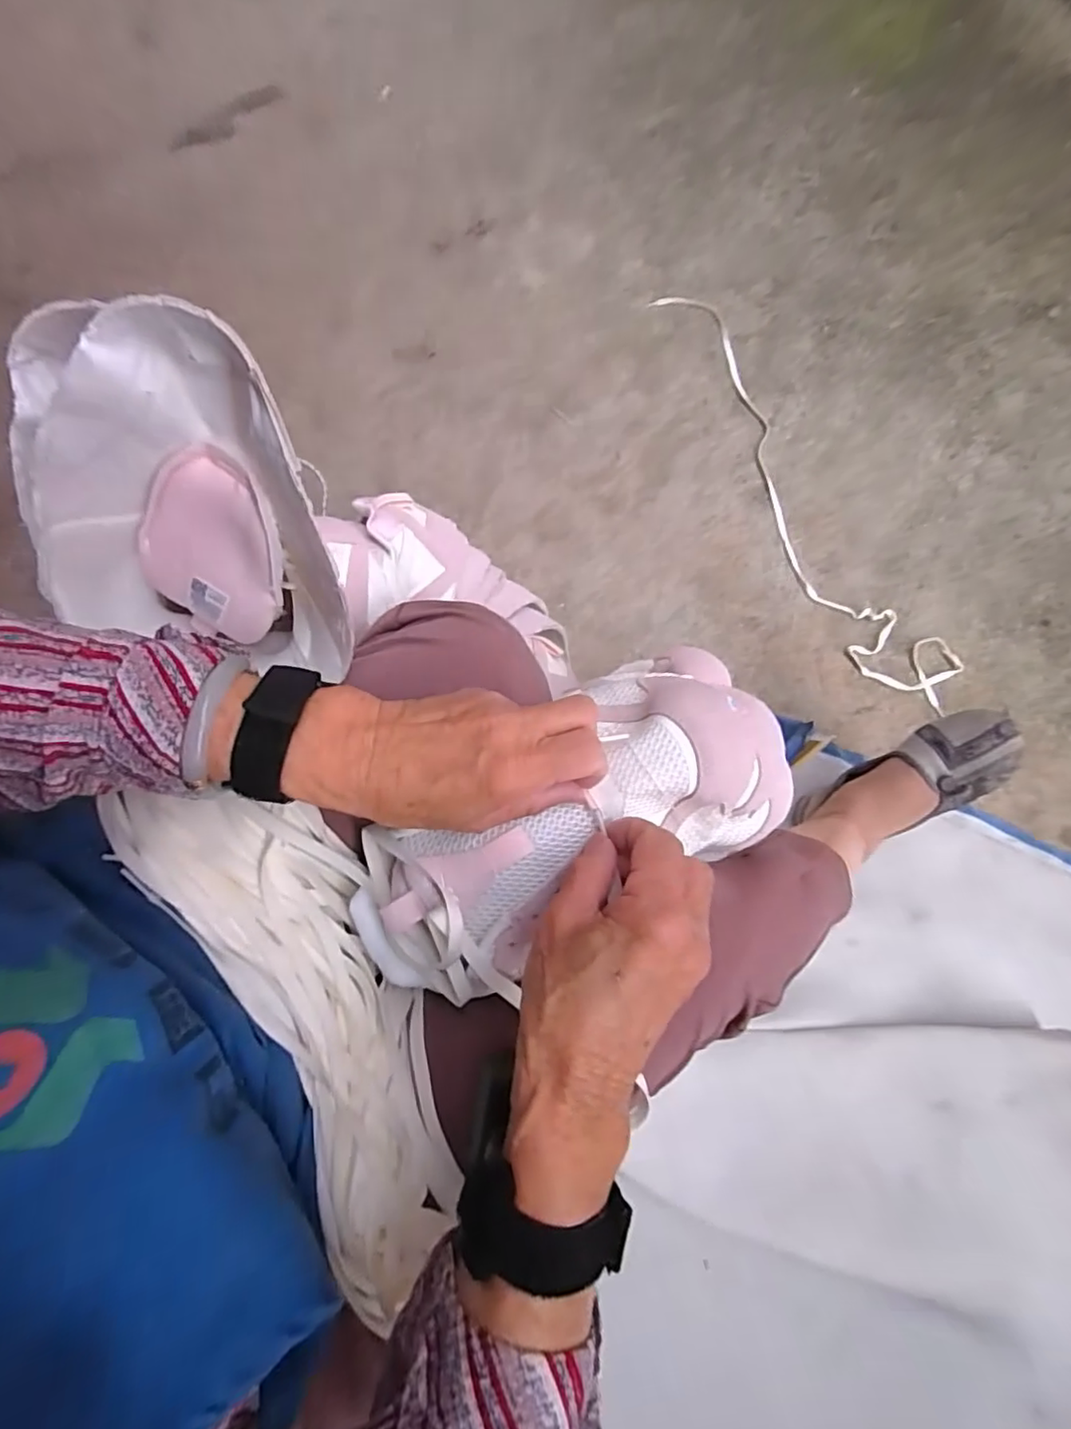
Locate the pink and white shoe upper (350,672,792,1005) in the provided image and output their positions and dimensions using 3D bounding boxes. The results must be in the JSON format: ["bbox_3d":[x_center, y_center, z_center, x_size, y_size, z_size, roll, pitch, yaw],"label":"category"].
[{"bbox_3d":[0.016,0.071,0.350,0.255,0.120,0.117,-28,79,-4],"label":"pink and white shoe upper"}]

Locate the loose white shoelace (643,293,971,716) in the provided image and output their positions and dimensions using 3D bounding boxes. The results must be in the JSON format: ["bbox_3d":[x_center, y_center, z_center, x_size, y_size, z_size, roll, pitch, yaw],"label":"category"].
[{"bbox_3d":[0.338,-0.299,0.784,0.119,0.014,0.674,-27,79,-4],"label":"loose white shoelace"}]

